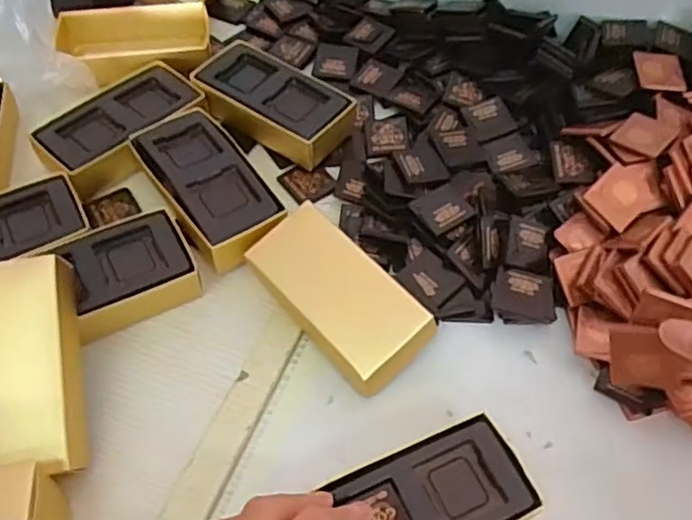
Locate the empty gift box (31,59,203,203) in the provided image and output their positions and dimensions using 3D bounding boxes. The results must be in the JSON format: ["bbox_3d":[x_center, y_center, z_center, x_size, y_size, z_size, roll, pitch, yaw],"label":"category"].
[{"bbox_3d":[-0.163,-0.097,0.473,0.067,0.026,0.115,35,61,19],"label":"empty gift box"}]

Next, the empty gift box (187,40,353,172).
[{"bbox_3d":[-0.057,-0.119,0.493,0.117,0.031,0.062,34,61,18],"label":"empty gift box"}]

